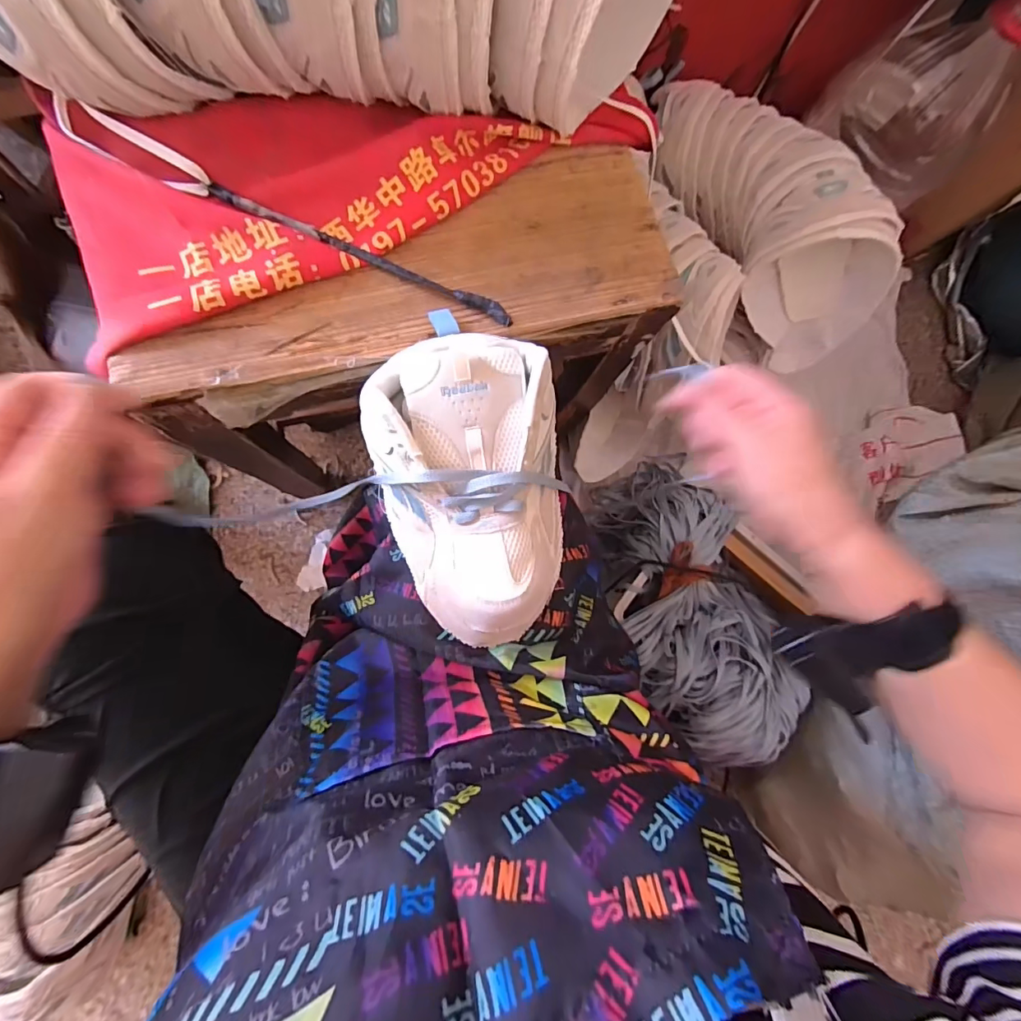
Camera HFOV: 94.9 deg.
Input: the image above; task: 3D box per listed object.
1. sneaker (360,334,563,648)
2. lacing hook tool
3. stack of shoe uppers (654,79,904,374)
[{"bbox_3d":[-0.024,-0.010,0.343,0.134,0.091,0.213,-10,86,-9],"label":"sneaker"},{"bbox_3d":[-0.105,-0.185,0.342,0.228,0.011,0.012,21,82,-6],"label":"lacing hook tool"},{"bbox_3d":[0.324,-0.377,0.591,0.132,0.155,0.384,-28,89,-10],"label":"stack of shoe uppers"}]

